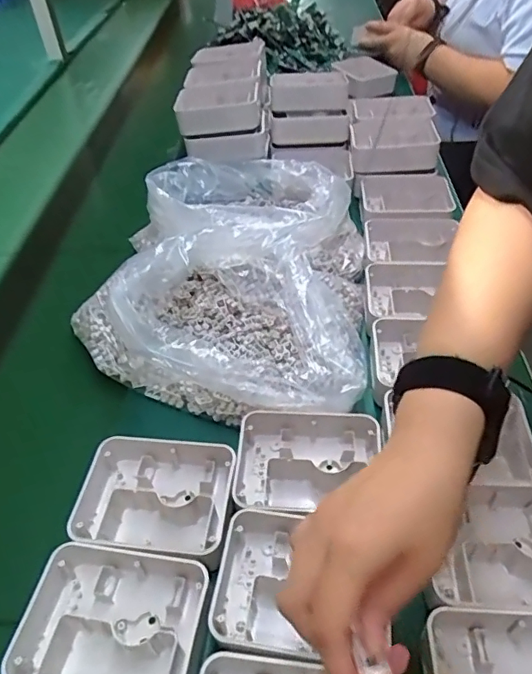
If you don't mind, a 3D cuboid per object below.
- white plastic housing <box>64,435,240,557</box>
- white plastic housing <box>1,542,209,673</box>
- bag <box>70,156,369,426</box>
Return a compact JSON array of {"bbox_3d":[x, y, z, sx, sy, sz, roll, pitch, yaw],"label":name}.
[{"bbox_3d":[-0.100,0.141,0.451,0.138,0.039,0.101,3,46,7],"label":"white plastic housing"},{"bbox_3d":[-0.113,0.215,0.381,0.138,0.035,0.108,6,47,10],"label":"white plastic housing"},{"bbox_3d":[-0.038,-0.112,0.635,0.322,0.099,0.431,4,46,8],"label":"bag"}]

